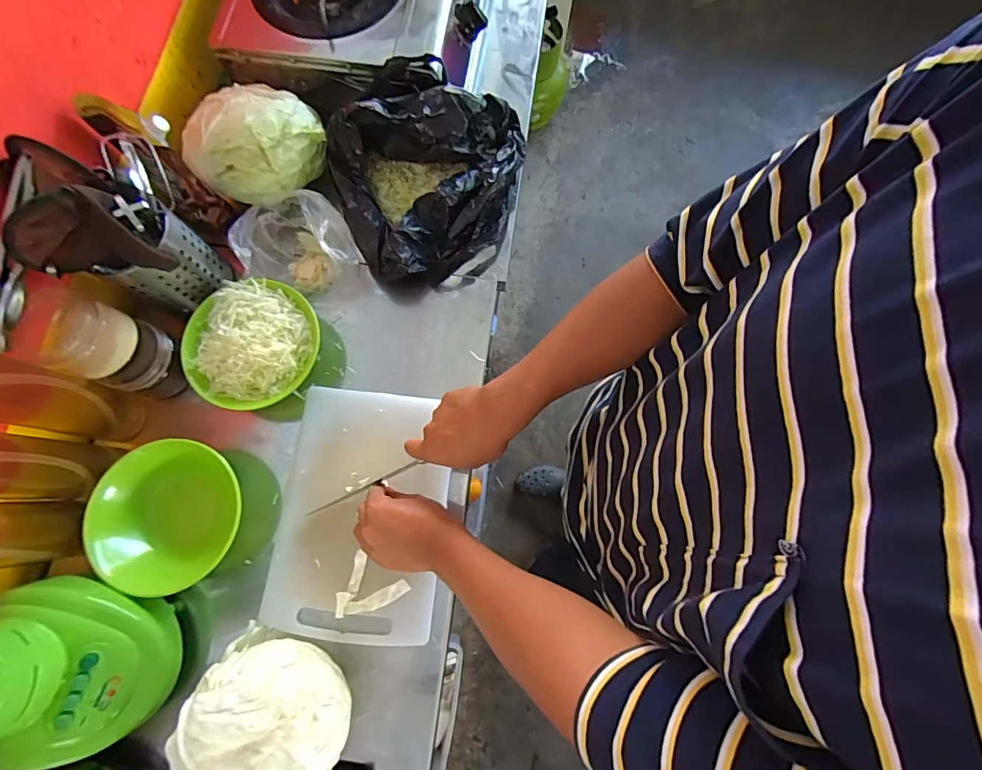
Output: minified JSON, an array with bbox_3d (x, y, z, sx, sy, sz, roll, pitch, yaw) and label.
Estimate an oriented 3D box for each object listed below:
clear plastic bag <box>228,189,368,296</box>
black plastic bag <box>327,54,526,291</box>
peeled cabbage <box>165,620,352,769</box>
[{"bbox_3d":[-0.256,-0.193,0.608,0.152,0.093,0.114,6,76,1],"label":"clear plastic bag"},{"bbox_3d":[-0.092,-0.287,0.618,0.234,0.127,0.275,14,76,3],"label":"black plastic bag"},{"bbox_3d":[-0.235,0.361,0.464,0.154,0.099,0.156,17,76,4],"label":"peeled cabbage"}]

